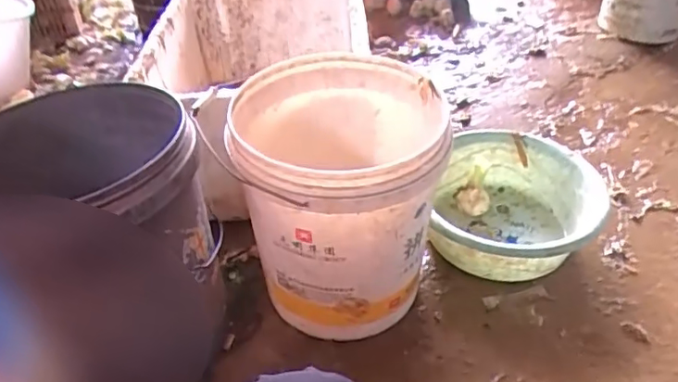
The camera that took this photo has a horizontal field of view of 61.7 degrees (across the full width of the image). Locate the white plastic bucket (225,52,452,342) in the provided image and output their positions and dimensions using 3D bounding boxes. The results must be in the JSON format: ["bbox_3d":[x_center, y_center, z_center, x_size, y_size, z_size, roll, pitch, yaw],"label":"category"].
[{"bbox_3d":[0.005,0.017,0.870,0.283,0.335,0.296,-2,39,2],"label":"white plastic bucket"}]

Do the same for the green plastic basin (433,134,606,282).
[{"bbox_3d":[0.327,0.030,1.051,0.296,0.127,0.332,8,41,13],"label":"green plastic basin"}]

